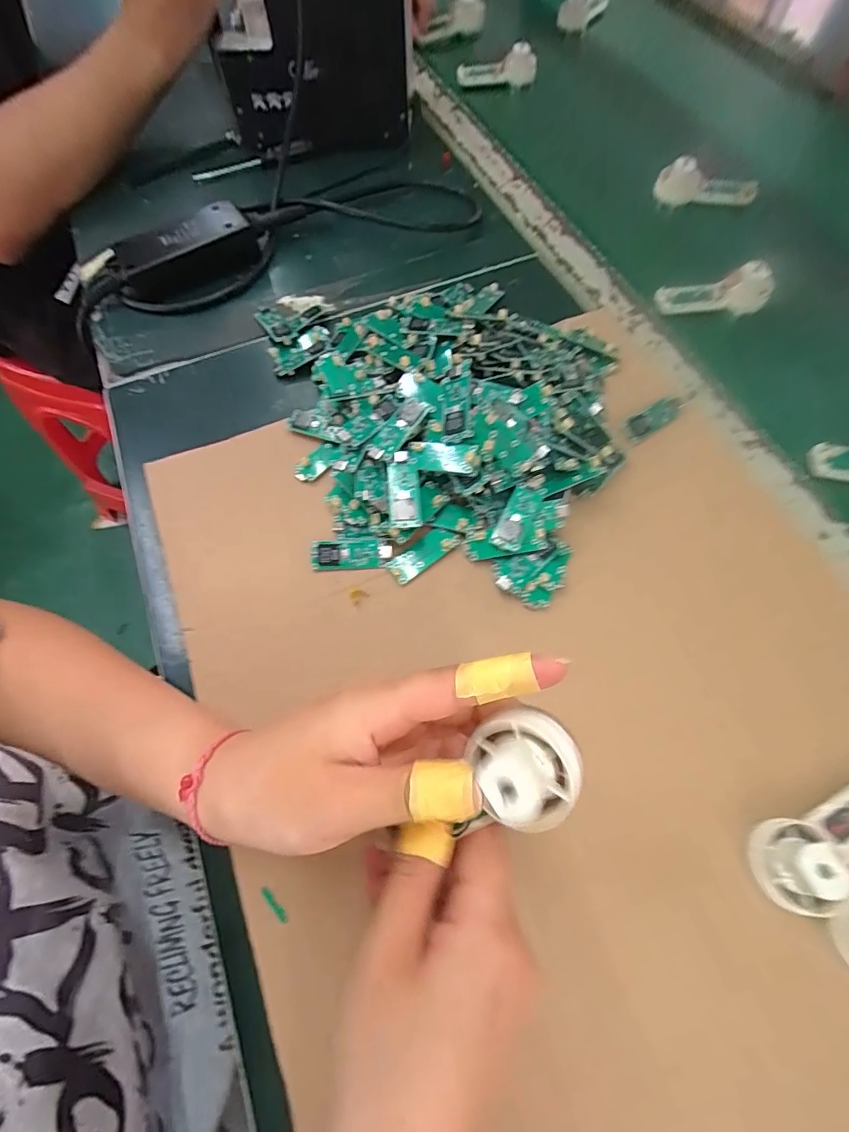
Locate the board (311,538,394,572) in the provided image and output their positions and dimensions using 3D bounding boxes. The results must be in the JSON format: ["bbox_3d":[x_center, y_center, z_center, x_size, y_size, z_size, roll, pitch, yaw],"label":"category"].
[{"bbox_3d":[-0.048,-0.007,0.314,0.052,0.004,0.020,-2,86,-3],"label":"board"}]

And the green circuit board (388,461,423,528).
[{"bbox_3d":[-0.013,-0.047,0.308,0.020,0.007,0.044,-5,66,0],"label":"green circuit board"}]

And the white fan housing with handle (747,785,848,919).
[{"bbox_3d":[0.206,0.134,0.234,0.093,0.031,0.037,-20,67,-7],"label":"white fan housing with handle"}]

